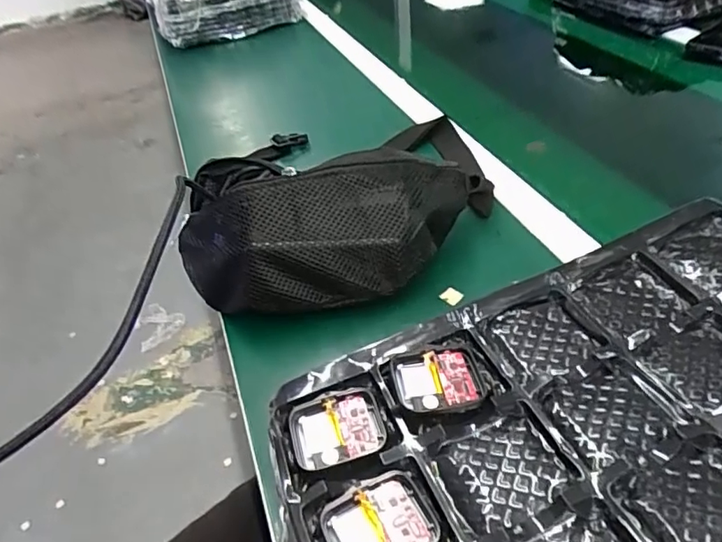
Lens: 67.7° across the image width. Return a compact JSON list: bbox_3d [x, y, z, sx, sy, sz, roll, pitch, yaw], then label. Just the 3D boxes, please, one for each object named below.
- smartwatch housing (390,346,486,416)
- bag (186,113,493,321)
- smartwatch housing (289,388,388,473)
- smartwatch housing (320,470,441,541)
[{"bbox_3d":[0.038,0.054,0.264,0.043,0.005,0.036,-10,42,-2],"label":"smartwatch housing"},{"bbox_3d":[-0.016,-0.051,0.474,0.294,0.104,0.132,-13,42,-5],"label":"bag"},{"bbox_3d":[-0.011,0.077,0.257,0.044,0.011,0.036,-15,42,-8],"label":"smartwatch housing"},{"bbox_3d":[0.008,0.105,0.220,0.043,0.007,0.036,-24,44,-17],"label":"smartwatch housing"}]

